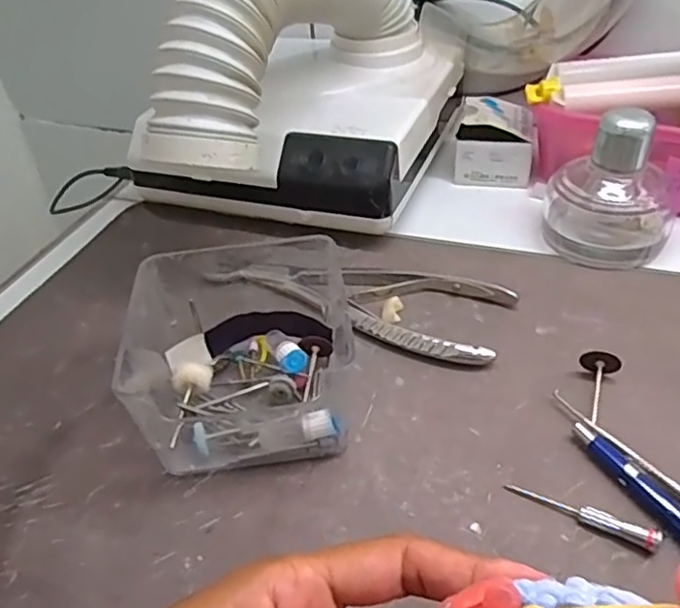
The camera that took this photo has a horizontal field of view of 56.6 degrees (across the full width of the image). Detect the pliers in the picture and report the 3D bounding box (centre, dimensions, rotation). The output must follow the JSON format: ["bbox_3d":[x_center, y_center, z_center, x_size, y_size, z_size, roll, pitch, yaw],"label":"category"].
[{"bbox_3d":[0.012,-0.008,0.369,0.169,0.012,0.064,17,45,25],"label":"pliers"}]

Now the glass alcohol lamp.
[{"bbox_3d":[0.163,-0.073,0.377,0.072,0.078,0.066,17,45,25],"label":"glass alcohol lamp"}]

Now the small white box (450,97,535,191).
[{"bbox_3d":[0.116,-0.120,0.468,0.054,0.047,0.048,7,41,15],"label":"small white box"}]

